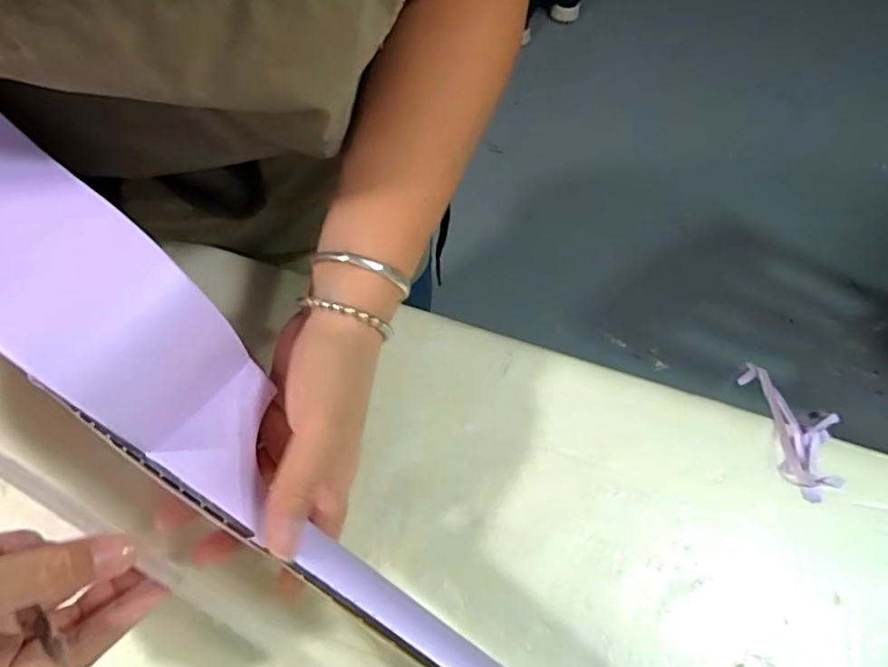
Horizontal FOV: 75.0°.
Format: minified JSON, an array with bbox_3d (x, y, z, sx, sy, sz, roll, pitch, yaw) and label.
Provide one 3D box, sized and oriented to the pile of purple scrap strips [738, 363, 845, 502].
[{"bbox_3d":[0.231,0.063,0.387,0.046,0.038,0.103,6,42,-1],"label":"pile of purple scrap strips"}]

